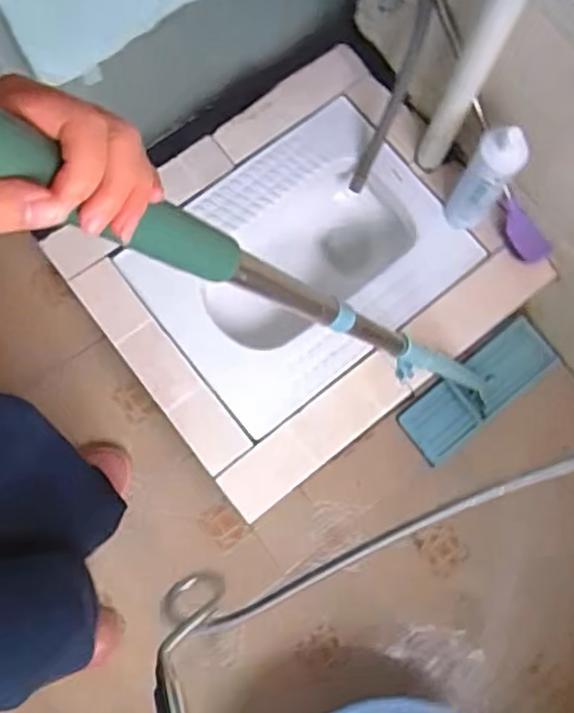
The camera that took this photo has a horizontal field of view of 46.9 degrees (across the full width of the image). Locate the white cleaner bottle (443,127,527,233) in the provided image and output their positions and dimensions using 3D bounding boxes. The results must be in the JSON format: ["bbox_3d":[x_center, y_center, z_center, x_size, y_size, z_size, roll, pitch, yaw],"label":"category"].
[{"bbox_3d":[0.324,-0.288,1.099,0.076,0.259,0.061,36,79,6],"label":"white cleaner bottle"}]

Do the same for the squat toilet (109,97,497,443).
[{"bbox_3d":[0.022,-0.161,1.300,0.544,0.207,0.420,-38,81,-9],"label":"squat toilet"}]

